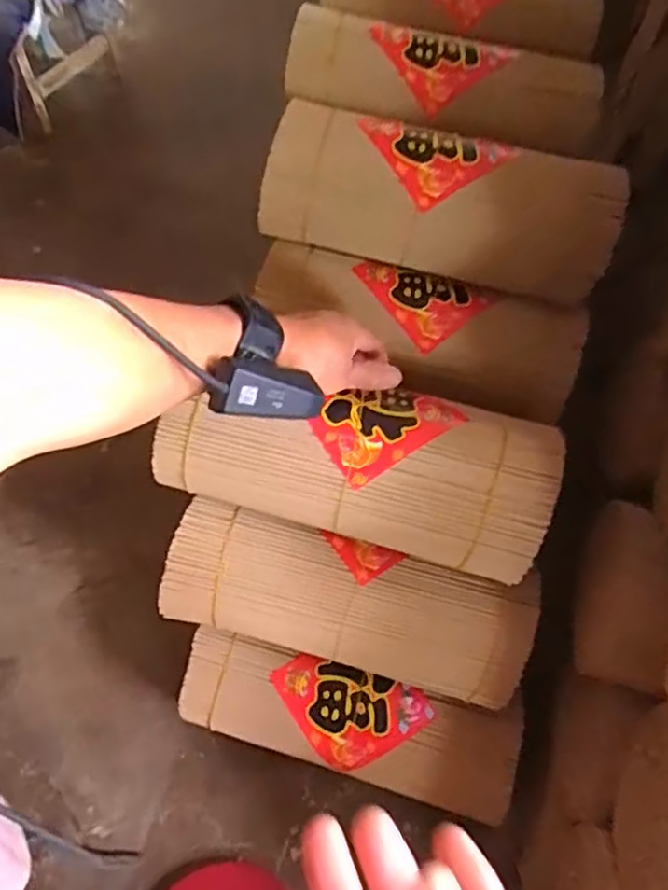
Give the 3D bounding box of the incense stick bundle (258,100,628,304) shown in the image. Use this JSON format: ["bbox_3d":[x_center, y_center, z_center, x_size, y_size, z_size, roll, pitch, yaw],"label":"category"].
[{"bbox_3d":[0.098,-0.232,0.592,0.317,0.105,0.094,15,58,8],"label":"incense stick bundle"}]

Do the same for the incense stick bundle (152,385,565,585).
[{"bbox_3d":[0.016,0.024,0.519,0.315,0.092,0.120,6,58,7],"label":"incense stick bundle"}]

